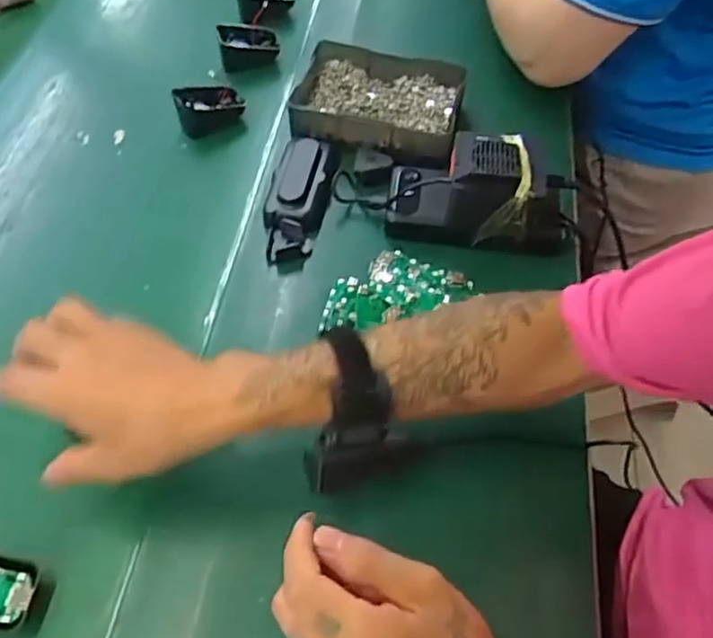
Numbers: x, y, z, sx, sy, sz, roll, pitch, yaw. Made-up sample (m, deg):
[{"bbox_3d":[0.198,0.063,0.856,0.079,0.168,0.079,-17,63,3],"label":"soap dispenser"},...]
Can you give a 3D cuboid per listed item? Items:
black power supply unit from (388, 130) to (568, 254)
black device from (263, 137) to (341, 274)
[{"bbox_3d":[0.104,-0.117,0.565,0.156,0.063,0.075,11,56,10],"label":"black power supply unit"},{"bbox_3d":[-0.053,-0.110,0.605,0.054,0.031,0.144,6,55,7],"label":"black device"}]

